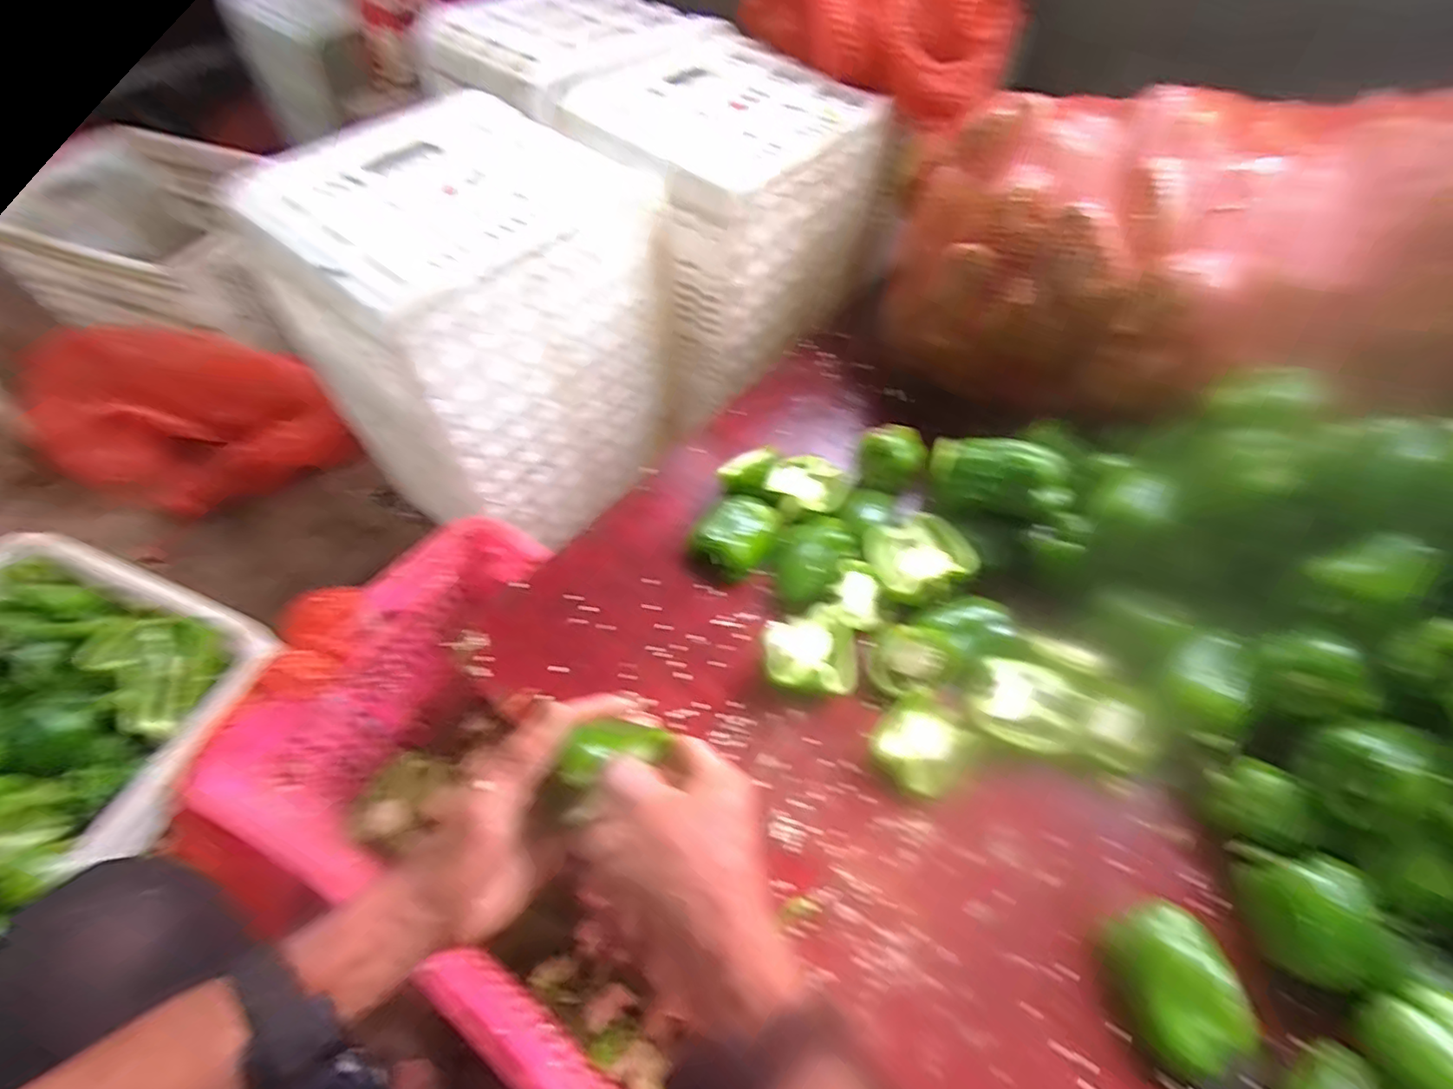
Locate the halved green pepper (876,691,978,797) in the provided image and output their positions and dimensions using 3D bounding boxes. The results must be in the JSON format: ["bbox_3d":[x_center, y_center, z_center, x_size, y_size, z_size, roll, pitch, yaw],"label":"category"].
[{"bbox_3d":[0.166,0.174,0.522,0.069,0.038,0.072,0,56,0],"label":"halved green pepper"}]

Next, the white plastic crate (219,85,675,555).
[{"bbox_3d":[-0.308,-0.268,0.814,0.329,0.403,0.351,33,62,20],"label":"white plastic crate"}]

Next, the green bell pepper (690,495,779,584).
[{"bbox_3d":[0.011,-0.009,0.643,0.072,0.041,0.085,27,60,17],"label":"green bell pepper"}]

